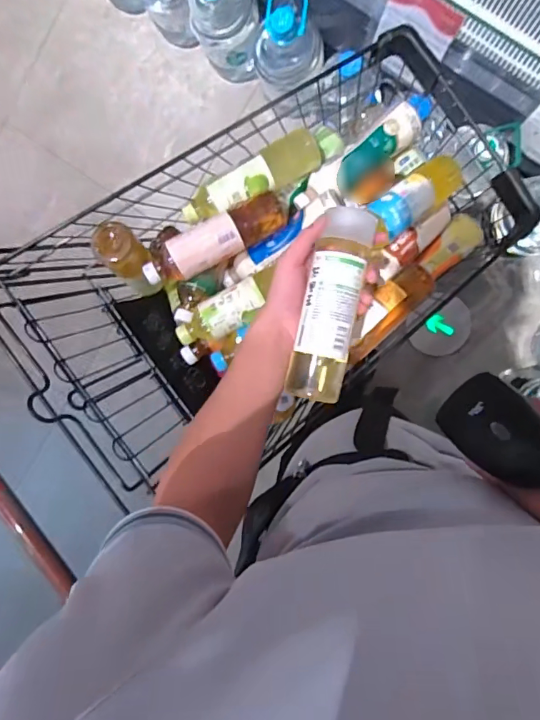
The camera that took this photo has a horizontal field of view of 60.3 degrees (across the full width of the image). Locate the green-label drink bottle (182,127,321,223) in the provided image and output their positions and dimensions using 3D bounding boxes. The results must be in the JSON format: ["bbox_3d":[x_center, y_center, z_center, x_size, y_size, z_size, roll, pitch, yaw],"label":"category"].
[{"bbox_3d":[-0.019,-0.278,0.712,0.239,0.068,0.067,-35,92,-17],"label":"green-label drink bottle"}]

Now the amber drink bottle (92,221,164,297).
[{"bbox_3d":[-0.207,-0.135,0.725,0.060,0.182,0.059,-2,70,7],"label":"amber drink bottle"}]

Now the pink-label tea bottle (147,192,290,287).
[{"bbox_3d":[-0.075,-0.180,0.695,0.238,0.063,0.065,-29,93,-11],"label":"pink-label tea bottle"}]

